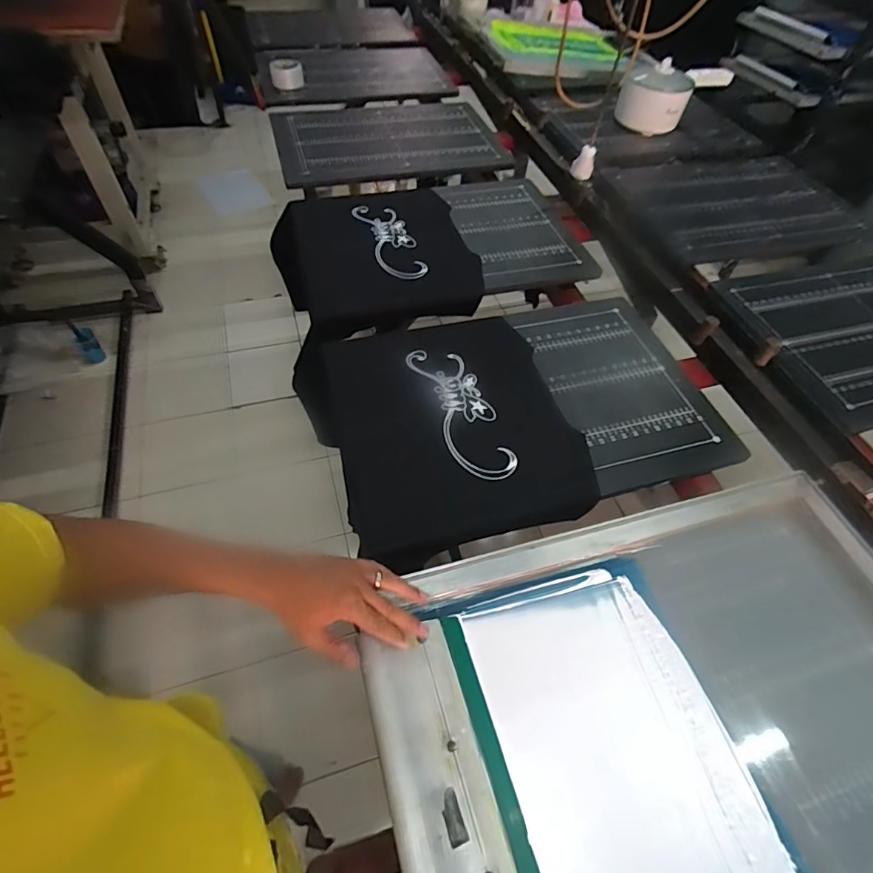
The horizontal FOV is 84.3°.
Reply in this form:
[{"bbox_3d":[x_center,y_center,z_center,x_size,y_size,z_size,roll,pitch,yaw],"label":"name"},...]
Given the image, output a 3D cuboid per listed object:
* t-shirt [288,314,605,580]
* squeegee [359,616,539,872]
[{"bbox_3d":[0.005,-0.033,0.759,0.383,0.028,0.414,-14,57,-11],"label":"t-shirt"},{"bbox_3d":[0.020,0.349,0.446,0.126,0.032,0.341,4,50,-31],"label":"squeegee"}]

